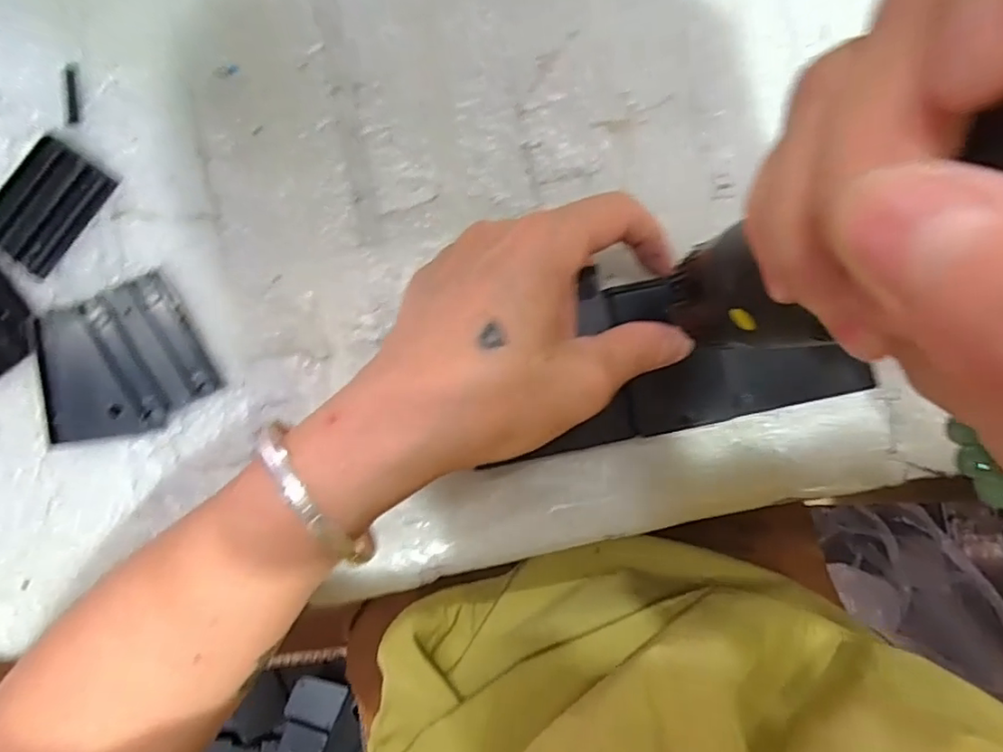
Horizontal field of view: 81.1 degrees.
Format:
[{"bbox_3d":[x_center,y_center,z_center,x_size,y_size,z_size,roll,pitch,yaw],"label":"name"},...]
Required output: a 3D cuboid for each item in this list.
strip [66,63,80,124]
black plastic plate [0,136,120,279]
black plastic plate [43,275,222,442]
[{"bbox_3d":[-0.184,-0.121,0.252,0.005,0.004,0.026,-2,86,-10],"label":"strip"},{"bbox_3d":[-0.192,-0.071,0.248,0.033,0.010,0.051,31,89,0],"label":"black plastic plate"},{"bbox_3d":[-0.159,-0.005,0.243,0.066,0.015,0.055,-24,89,-1],"label":"black plastic plate"}]

